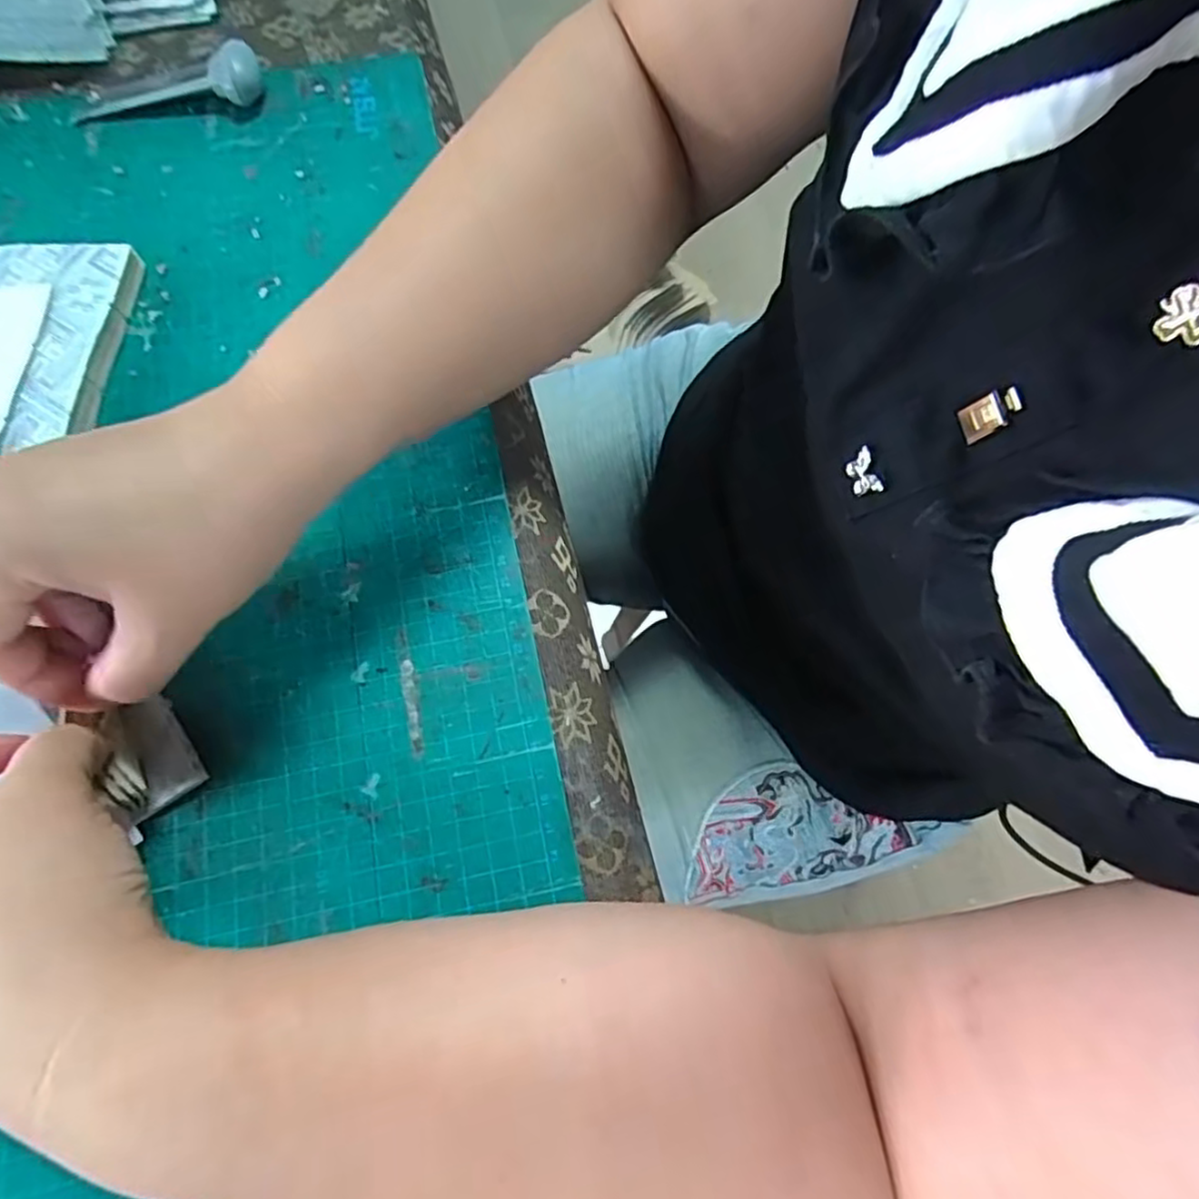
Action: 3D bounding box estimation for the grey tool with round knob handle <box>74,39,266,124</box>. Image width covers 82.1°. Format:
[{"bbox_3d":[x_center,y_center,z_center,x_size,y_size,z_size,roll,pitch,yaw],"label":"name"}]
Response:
[{"bbox_3d":[-0.231,-0.277,0.367,0.097,0.017,0.033,-8,68,-3],"label":"grey tool with round knob handle"}]

